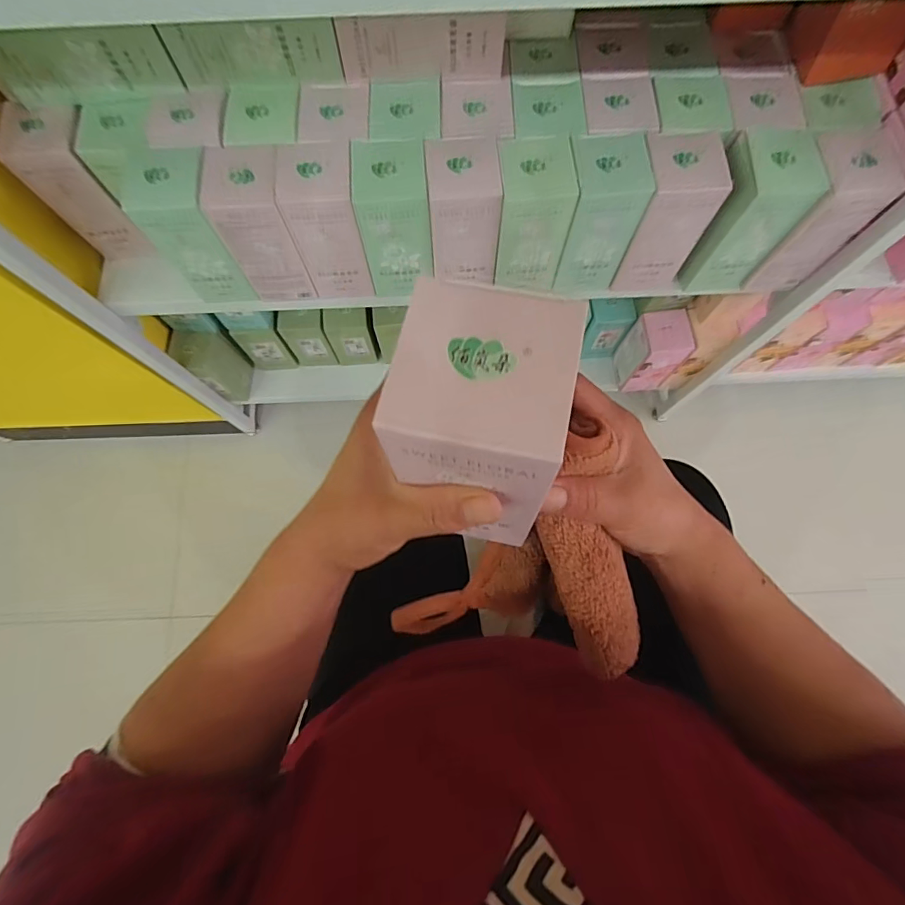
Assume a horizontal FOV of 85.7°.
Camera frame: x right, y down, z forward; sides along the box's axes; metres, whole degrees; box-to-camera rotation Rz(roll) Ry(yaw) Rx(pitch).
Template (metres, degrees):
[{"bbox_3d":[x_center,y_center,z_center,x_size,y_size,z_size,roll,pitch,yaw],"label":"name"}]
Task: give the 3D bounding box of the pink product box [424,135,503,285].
[{"bbox_3d":[0.011,-0.226,0.467,0.062,0.112,0.070,-5,76,0],"label":"pink product box"}]

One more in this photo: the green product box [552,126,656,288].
[{"bbox_3d":[0.139,-0.227,0.474,0.062,0.127,0.072,-2,76,0],"label":"green product box"}]

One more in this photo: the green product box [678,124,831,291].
[{"bbox_3d":[0.276,-0.229,0.475,0.073,0.139,0.068,-1,76,0],"label":"green product box"}]

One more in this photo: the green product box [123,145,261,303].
[{"bbox_3d":[-0.244,-0.215,0.474,0.064,0.136,0.067,-5,76,0],"label":"green product box"}]

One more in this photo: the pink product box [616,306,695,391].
[{"bbox_3d":[0.305,-0.151,0.754,0.070,0.144,0.072,-7,76,-1],"label":"pink product box"}]

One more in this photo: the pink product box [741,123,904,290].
[{"bbox_3d":[0.345,-0.226,0.476,0.068,0.142,0.073,-4,76,0],"label":"pink product box"}]

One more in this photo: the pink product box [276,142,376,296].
[{"bbox_3d":[-0.117,-0.219,0.475,0.062,0.133,0.067,-4,76,0],"label":"pink product box"}]

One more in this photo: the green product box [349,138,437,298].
[{"bbox_3d":[-0.053,-0.221,0.473,0.064,0.130,0.065,-2,76,0],"label":"green product box"}]

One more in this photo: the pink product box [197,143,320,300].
[{"bbox_3d":[-0.181,-0.216,0.474,0.062,0.131,0.067,-4,76,0],"label":"pink product box"}]

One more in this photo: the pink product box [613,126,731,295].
[{"bbox_3d":[0.205,-0.227,0.478,0.068,0.137,0.068,3,76,2],"label":"pink product box"}]

